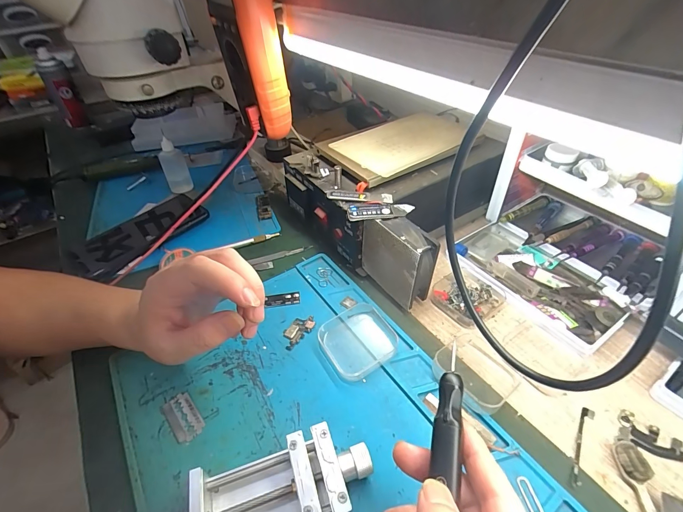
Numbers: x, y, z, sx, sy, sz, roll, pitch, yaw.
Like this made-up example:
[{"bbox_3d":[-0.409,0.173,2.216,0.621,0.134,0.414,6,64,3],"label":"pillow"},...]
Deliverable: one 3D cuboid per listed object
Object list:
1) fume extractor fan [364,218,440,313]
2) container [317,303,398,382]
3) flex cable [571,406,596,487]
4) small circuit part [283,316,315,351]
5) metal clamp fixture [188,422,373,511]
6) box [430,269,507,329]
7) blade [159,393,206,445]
[{"bbox_3d":[0.057,0.004,0.356,0.033,0.087,0.077,-24,46,-22],"label":"fume extractor fan"},{"bbox_3d":[0.017,0.079,0.328,0.066,0.017,0.065,-24,46,-22],"label":"container"},{"bbox_3d":[0.185,0.145,0.261,0.009,0.005,0.069,25,49,28],"label":"flex cable"},{"bbox_3d":[-0.045,0.075,0.345,0.023,0.004,0.040,30,51,31],"label":"small circuit part"},{"bbox_3d":[-0.048,0.162,0.228,0.137,0.032,0.054,-15,43,-13],"label":"metal clamp fixture"},{"bbox_3d":[0.137,0.042,0.369,0.063,0.014,0.062,-27,47,-24],"label":"box"},{"bbox_3d":[-0.133,0.134,0.284,0.023,0.004,0.043,-33,50,-29],"label":"blade"}]

